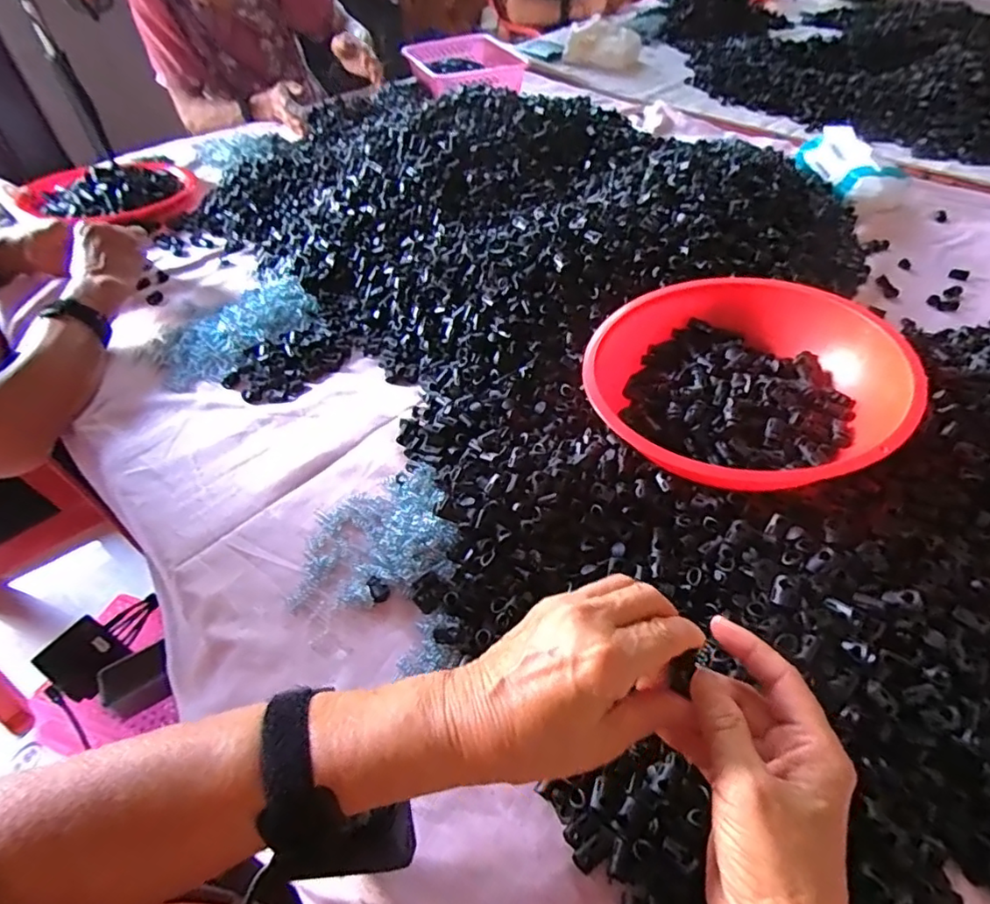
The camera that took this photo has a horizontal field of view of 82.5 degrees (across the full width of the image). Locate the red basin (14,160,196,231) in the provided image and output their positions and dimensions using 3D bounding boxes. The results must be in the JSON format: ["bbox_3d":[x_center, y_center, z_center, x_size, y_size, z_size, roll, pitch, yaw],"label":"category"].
[{"bbox_3d":[-0.607,-0.429,0.906,0.230,0.052,0.267,-3,49,1],"label":"red basin"}]

